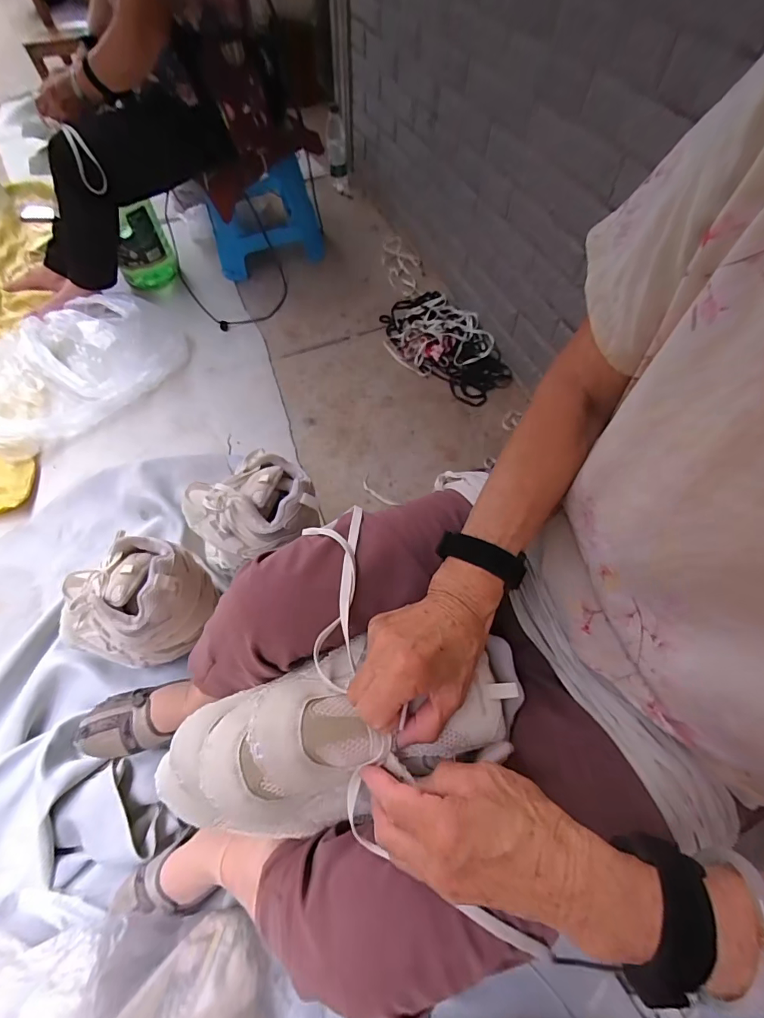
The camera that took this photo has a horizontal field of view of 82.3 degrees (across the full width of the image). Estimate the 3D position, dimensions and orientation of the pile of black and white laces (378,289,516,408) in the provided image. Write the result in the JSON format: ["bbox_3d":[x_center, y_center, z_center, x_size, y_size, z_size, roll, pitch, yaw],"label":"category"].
[{"bbox_3d":[0.163,-0.435,1.149,0.232,0.031,0.426,-31,64,-19],"label":"pile of black and white laces"}]

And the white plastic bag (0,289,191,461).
[{"bbox_3d":[-0.778,-0.365,1.046,0.412,0.128,0.515,31,65,19],"label":"white plastic bag"}]

